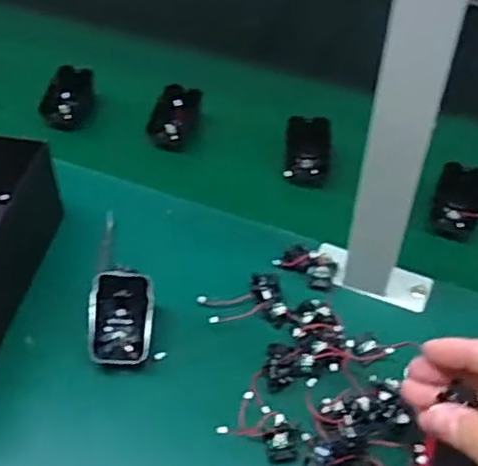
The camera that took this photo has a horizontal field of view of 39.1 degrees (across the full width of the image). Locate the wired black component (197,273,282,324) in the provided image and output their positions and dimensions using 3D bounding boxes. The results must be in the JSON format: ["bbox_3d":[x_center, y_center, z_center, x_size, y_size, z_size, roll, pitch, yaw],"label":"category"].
[{"bbox_3d":[0.003,0.055,0.561,0.066,0.022,0.033,-12,49,-12],"label":"wired black component"}]

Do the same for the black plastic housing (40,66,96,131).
[{"bbox_3d":[-0.185,-0.149,0.732,0.052,0.040,0.059,6,48,5],"label":"black plastic housing"}]

